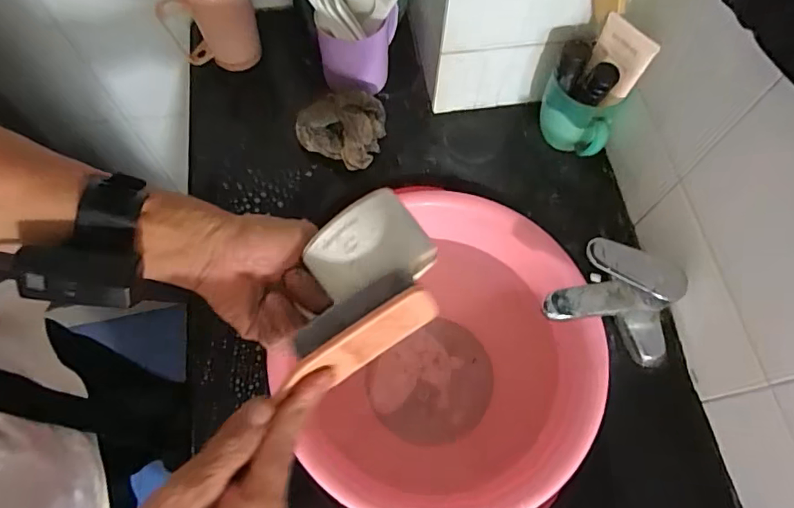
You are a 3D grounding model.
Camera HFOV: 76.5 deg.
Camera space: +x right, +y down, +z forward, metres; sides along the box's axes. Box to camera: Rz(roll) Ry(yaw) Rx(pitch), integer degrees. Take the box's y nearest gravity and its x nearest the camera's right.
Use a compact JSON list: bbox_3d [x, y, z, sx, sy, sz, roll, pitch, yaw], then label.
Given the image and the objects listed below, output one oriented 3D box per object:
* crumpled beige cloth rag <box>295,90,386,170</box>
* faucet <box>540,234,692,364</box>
[{"bbox_3d":[-0.064,-0.159,0.601,0.093,0.053,0.090,29,68,11],"label":"crumpled beige cloth rag"},{"bbox_3d":[0.220,0.047,0.503,0.133,0.088,0.089,17,66,6],"label":"faucet"}]

